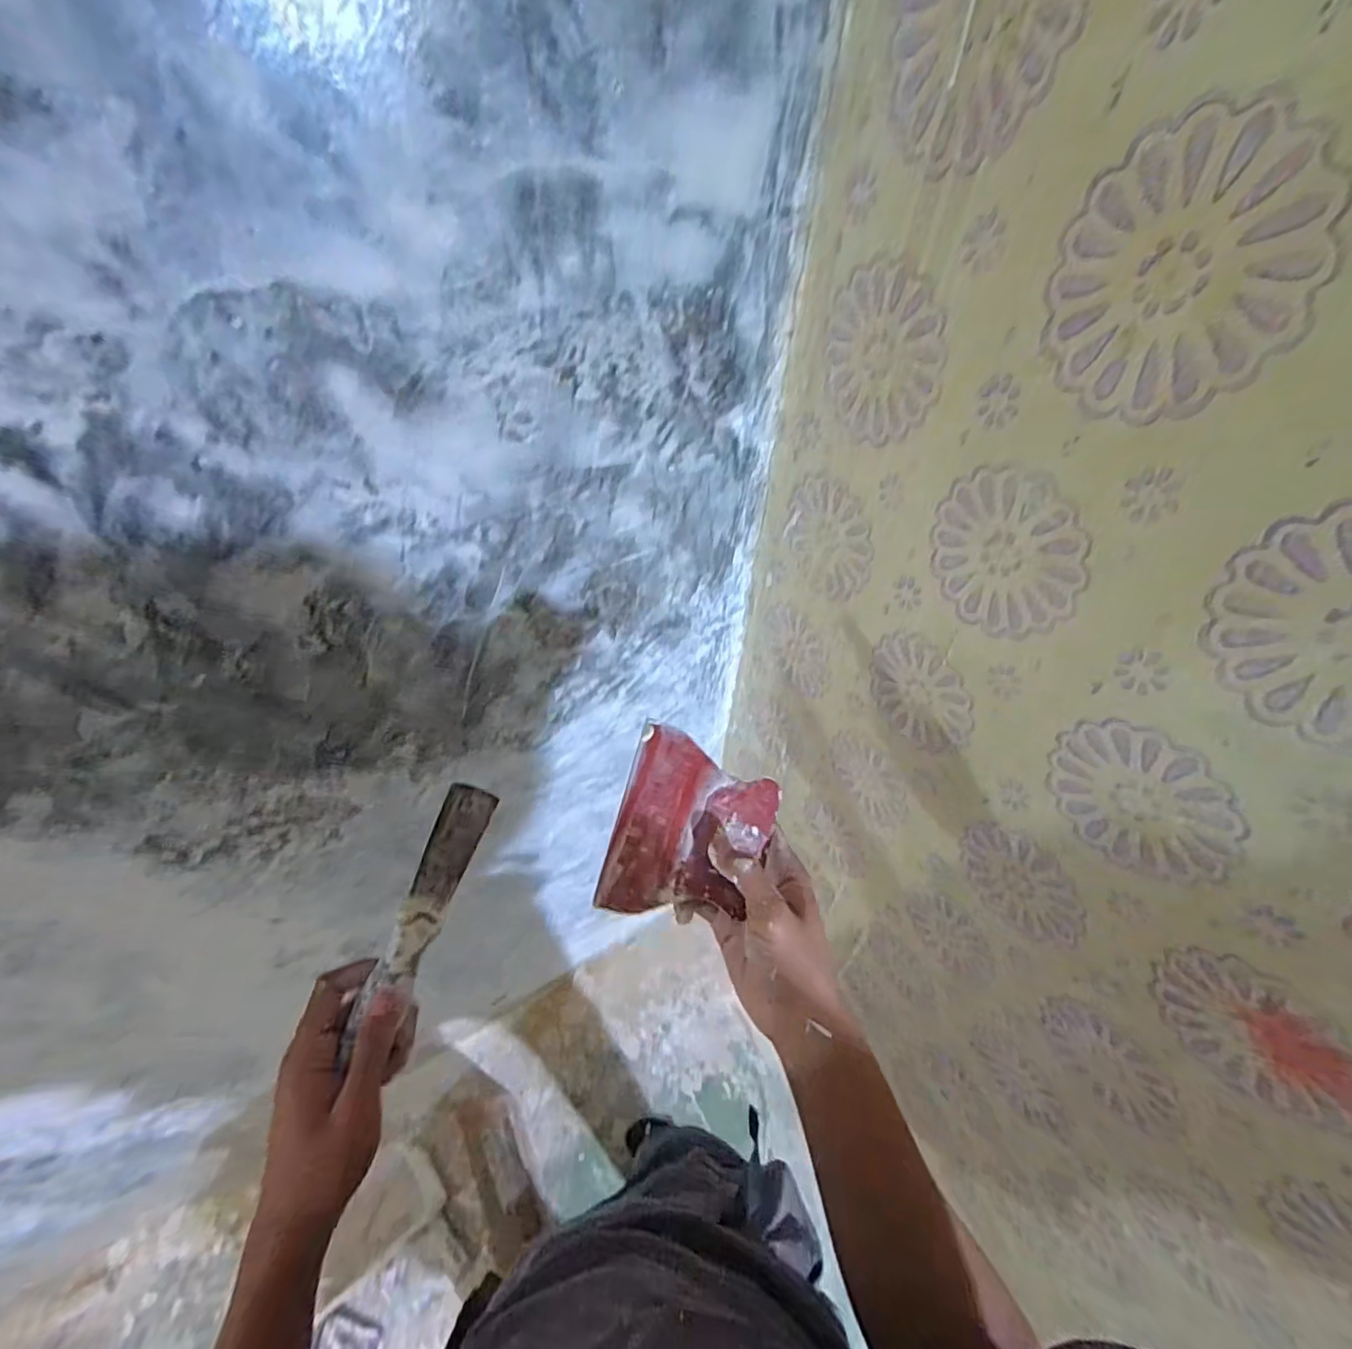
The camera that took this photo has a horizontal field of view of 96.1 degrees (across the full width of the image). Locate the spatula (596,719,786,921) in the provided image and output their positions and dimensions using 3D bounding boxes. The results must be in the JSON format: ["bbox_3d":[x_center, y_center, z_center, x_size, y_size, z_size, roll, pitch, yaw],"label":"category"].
[{"bbox_3d":[0.012,0.103,0.404,0.101,0.005,0.116,19,74,-8],"label":"spatula"}]

